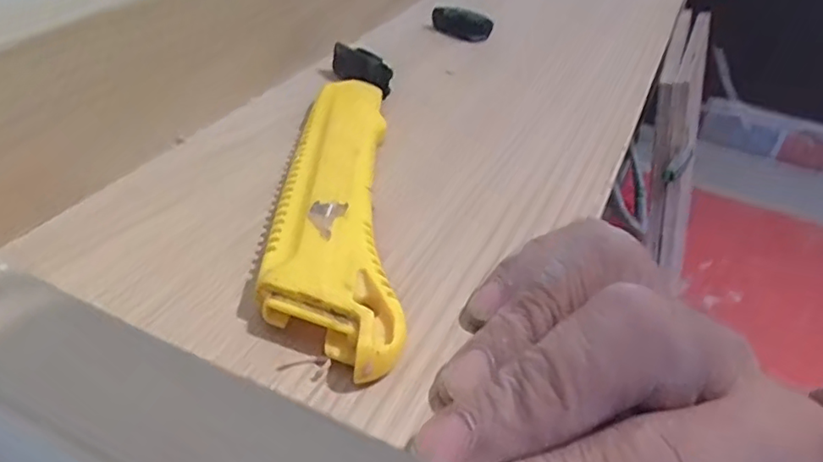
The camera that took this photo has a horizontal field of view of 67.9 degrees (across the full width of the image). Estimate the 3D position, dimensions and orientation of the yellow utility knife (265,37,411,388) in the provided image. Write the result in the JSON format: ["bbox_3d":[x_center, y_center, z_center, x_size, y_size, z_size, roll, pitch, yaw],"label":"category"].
[{"bbox_3d":[-0.022,-0.023,0.197,0.033,0.011,0.168,3,38,-6],"label":"yellow utility knife"}]

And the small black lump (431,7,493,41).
[{"bbox_3d":[0.025,-0.109,0.316,0.033,0.014,0.010,27,41,23],"label":"small black lump"}]

